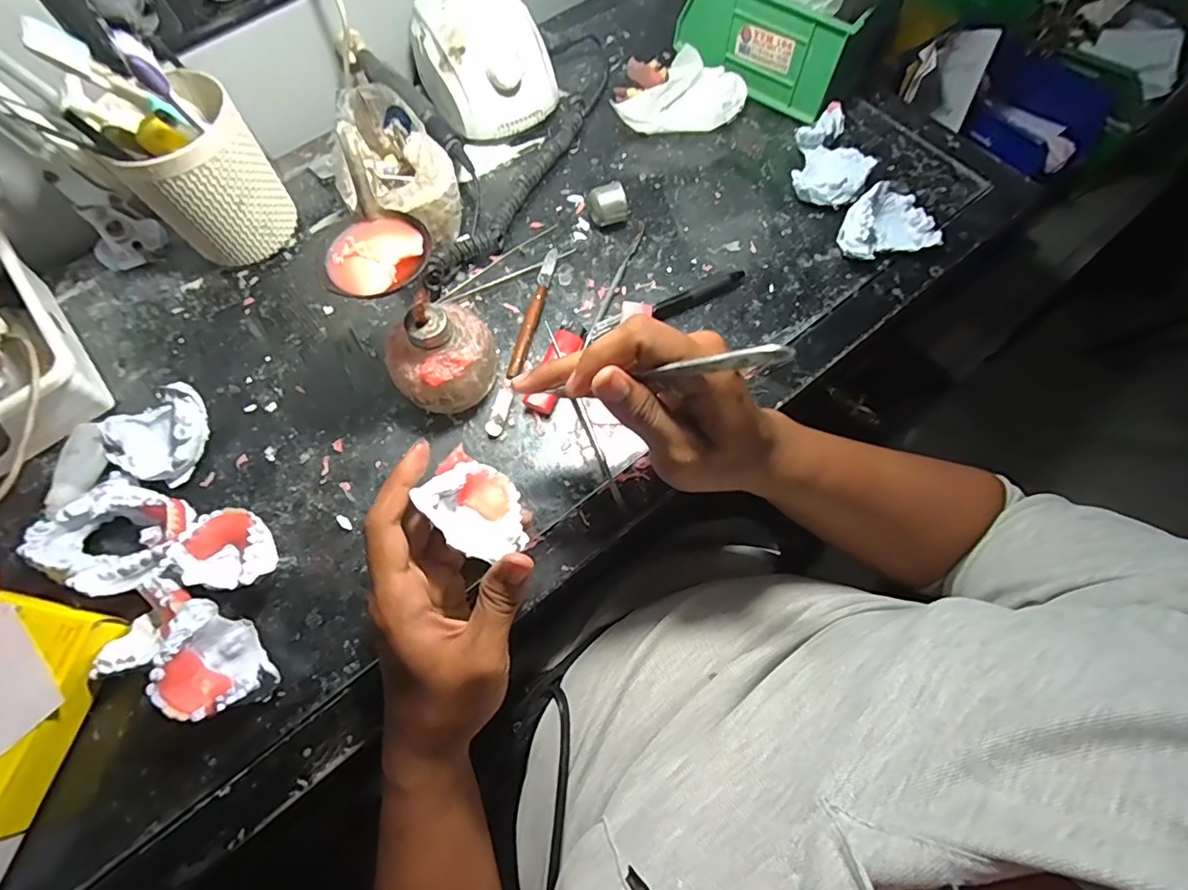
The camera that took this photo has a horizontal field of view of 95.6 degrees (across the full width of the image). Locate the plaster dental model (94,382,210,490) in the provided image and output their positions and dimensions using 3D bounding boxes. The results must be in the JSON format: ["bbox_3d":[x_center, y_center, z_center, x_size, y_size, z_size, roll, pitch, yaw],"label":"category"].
[{"bbox_3d":[-0.311,-0.010,0.388,0.061,0.035,0.066,0,68,0],"label":"plaster dental model"}]

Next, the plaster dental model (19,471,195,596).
[{"bbox_3d":[-0.312,0.061,0.357,0.086,0.034,0.070,22,70,9],"label":"plaster dental model"}]

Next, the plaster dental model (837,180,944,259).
[{"bbox_3d":[0.240,-0.181,0.446,0.073,0.040,0.053,-11,68,-4],"label":"plaster dental model"}]

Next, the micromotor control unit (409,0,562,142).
[{"bbox_3d":[-0.110,-0.369,0.501,0.106,0.091,0.156,-31,71,-12],"label":"micromotor control unit"}]

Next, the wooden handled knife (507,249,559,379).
[{"bbox_3d":[-0.048,-0.108,0.436,0.013,0.013,0.123,11,68,5],"label":"wooden handled knife"}]

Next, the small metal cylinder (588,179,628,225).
[{"bbox_3d":[0.012,-0.205,0.463,0.030,0.033,0.025,-12,68,-5],"label":"small metal cylinder"}]

